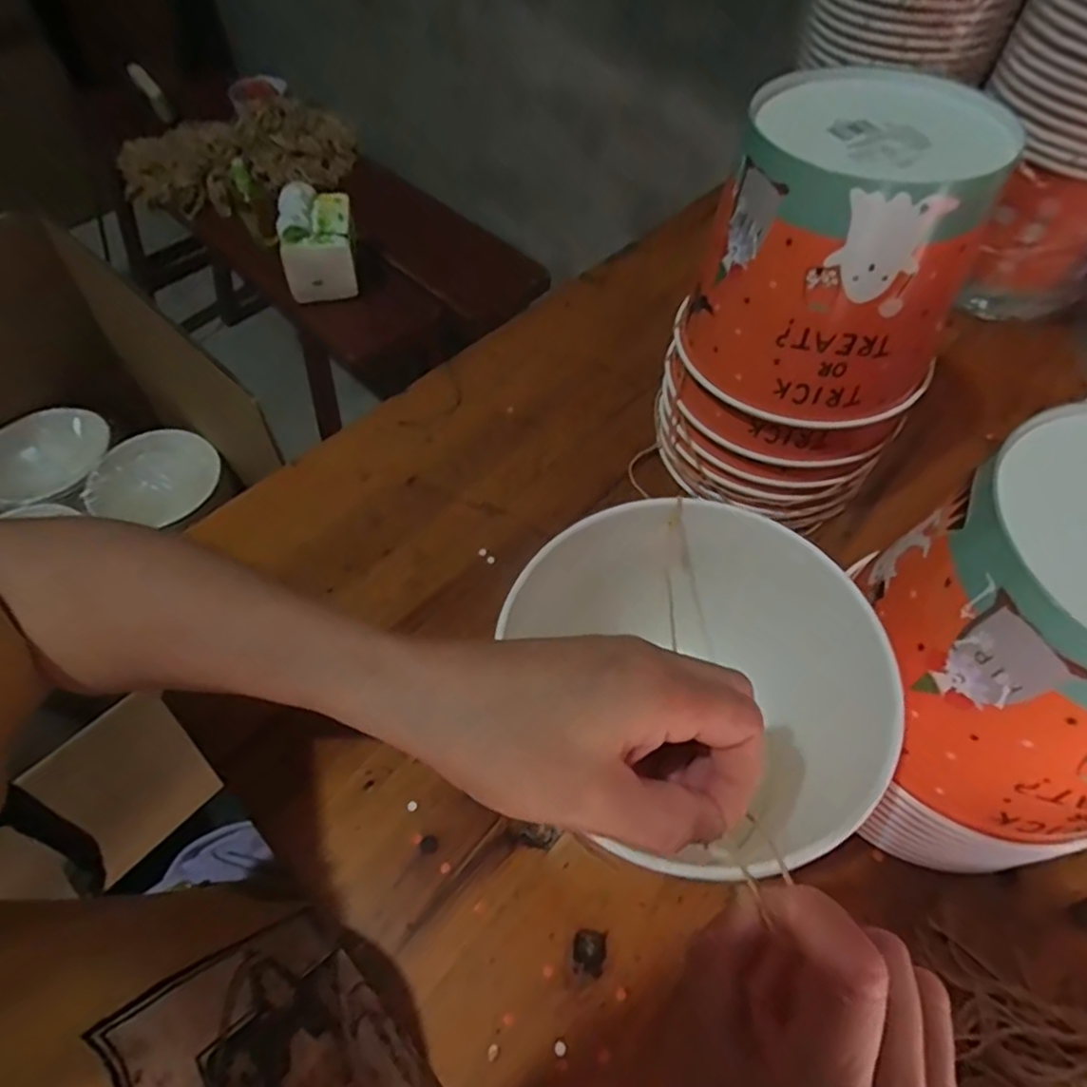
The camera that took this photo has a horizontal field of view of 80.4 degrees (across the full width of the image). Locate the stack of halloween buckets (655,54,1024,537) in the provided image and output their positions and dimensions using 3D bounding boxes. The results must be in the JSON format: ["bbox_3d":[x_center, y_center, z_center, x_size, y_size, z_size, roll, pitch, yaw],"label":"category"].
[{"bbox_3d":[0.167,-0.135,0.408,0.150,0.228,0.128,32,62,20],"label":"stack of halloween buckets"}]

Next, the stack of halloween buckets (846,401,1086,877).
[{"bbox_3d":[0.218,0.061,0.301,0.137,0.196,0.136,2,57,0],"label":"stack of halloween buckets"}]

